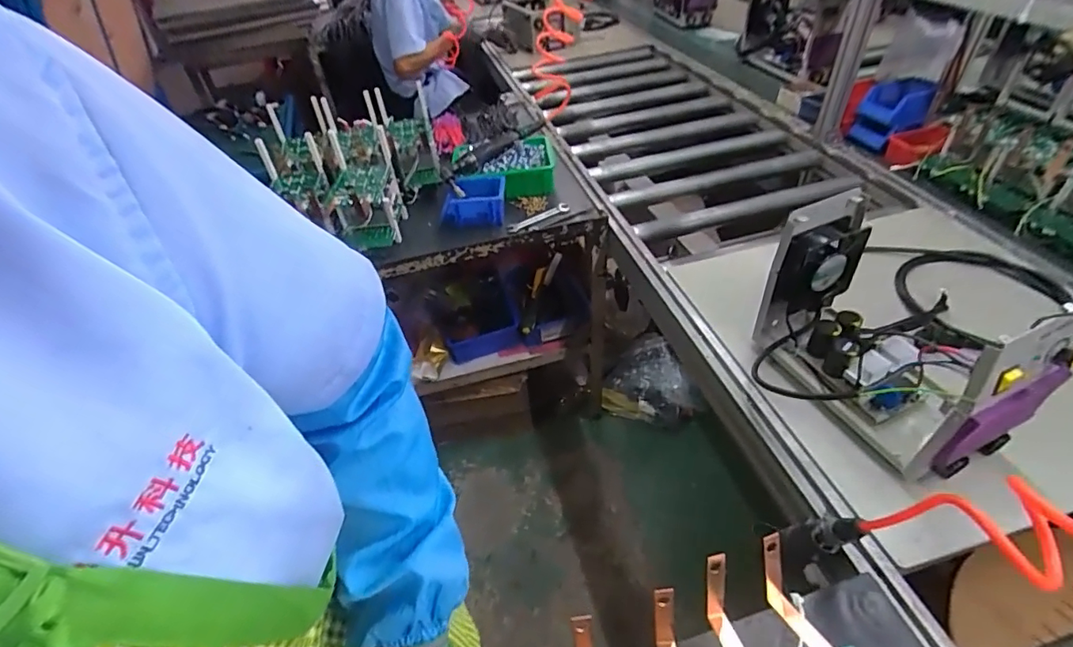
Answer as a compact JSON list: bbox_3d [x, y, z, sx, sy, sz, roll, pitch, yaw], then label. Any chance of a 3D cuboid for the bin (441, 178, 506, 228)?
[{"bbox_3d":[-0.141,-0.276,1.155,0.143,0.068,0.120,2,43,8],"label":"bin"}]

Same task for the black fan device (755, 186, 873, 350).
[{"bbox_3d":[0.416,-0.076,0.759,0.133,0.228,0.058,-23,46,-18],"label":"black fan device"}]

